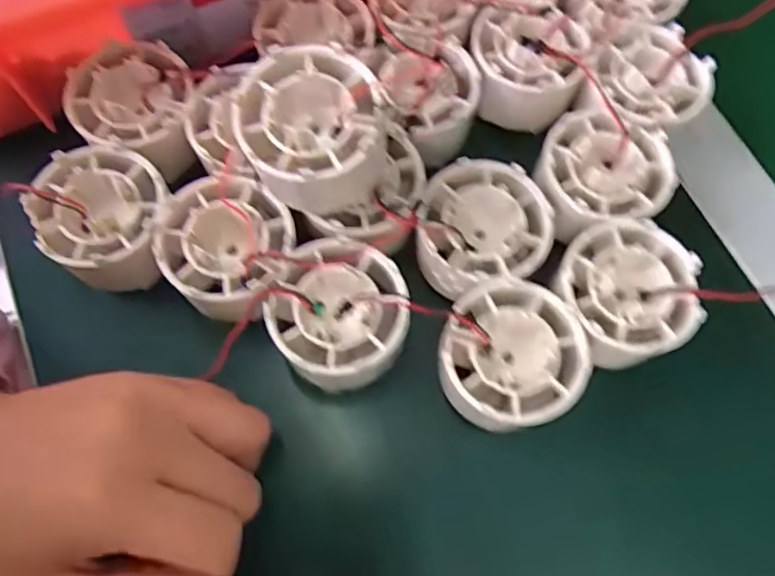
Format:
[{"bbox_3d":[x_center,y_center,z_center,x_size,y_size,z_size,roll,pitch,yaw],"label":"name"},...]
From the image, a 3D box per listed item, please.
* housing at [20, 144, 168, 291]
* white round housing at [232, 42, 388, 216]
[{"bbox_3d":[-0.113,-0.028,0.250,0.050,0.032,0.055,0,70,-1],"label":"housing"},{"bbox_3d":[-0.027,-0.053,0.223,0.050,0.037,0.055,0,70,-1],"label":"white round housing"}]

